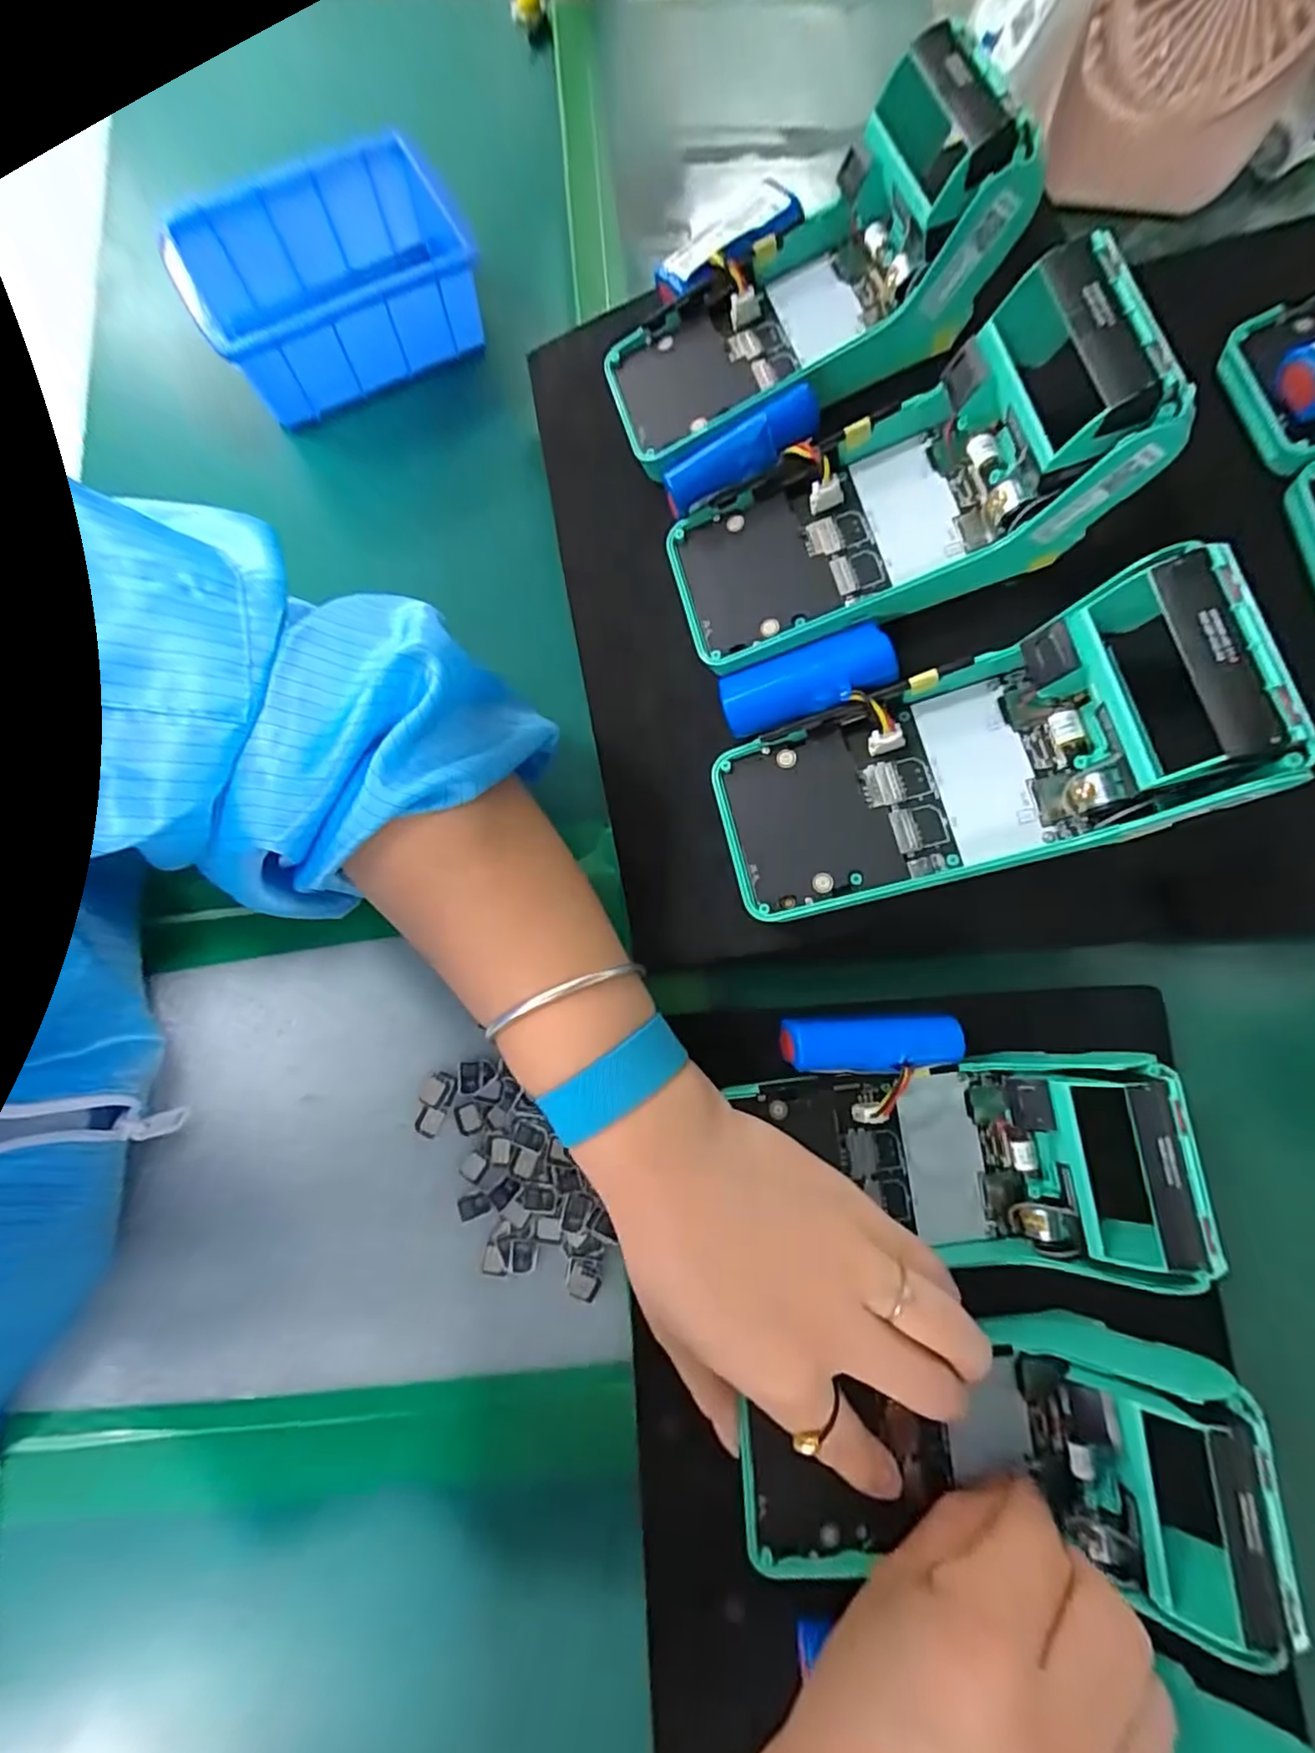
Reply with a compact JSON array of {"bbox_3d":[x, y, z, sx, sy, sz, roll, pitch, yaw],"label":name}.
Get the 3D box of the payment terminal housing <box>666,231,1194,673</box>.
[{"bbox_3d":[0.093,-0.146,0.254,0.170,0.068,0.087,-16,78,30],"label":"payment terminal housing"}]

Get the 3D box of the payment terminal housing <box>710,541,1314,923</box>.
[{"bbox_3d":[0.110,-0.038,0.232,0.173,0.057,0.080,-17,78,35],"label":"payment terminal housing"}]

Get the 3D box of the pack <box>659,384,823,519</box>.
[{"bbox_3d":[0.034,-0.175,0.262,0.067,0.018,0.021,-25,80,16],"label":"pack"}]

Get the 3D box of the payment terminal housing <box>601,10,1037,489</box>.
[{"bbox_3d":[0.060,-0.238,0.265,0.163,0.059,0.085,-14,79,27],"label":"payment terminal housing"}]

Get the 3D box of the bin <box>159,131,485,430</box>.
[{"bbox_3d":[-0.175,-0.315,0.338,0.153,0.057,0.098,-28,81,-5],"label":"bin"}]

